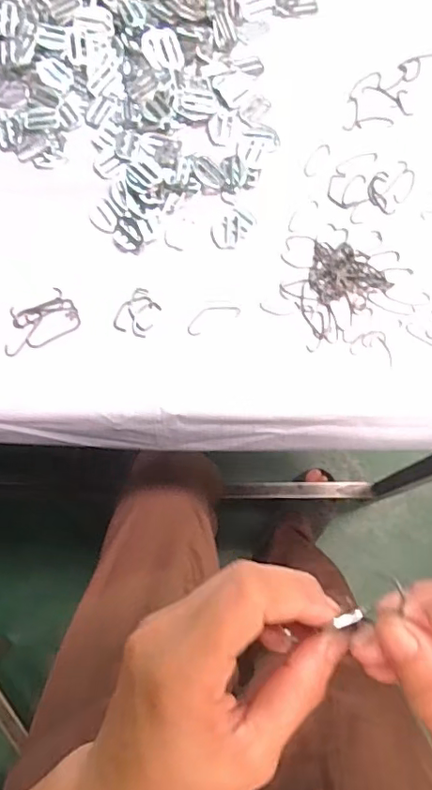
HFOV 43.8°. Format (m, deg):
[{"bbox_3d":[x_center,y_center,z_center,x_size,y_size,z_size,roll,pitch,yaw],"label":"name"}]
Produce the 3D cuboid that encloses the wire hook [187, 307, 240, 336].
[{"bbox_3d":[-0.003,-0.064,0.435,0.046,0.004,0.018,-25,75,-7],"label":"wire hook"}]

